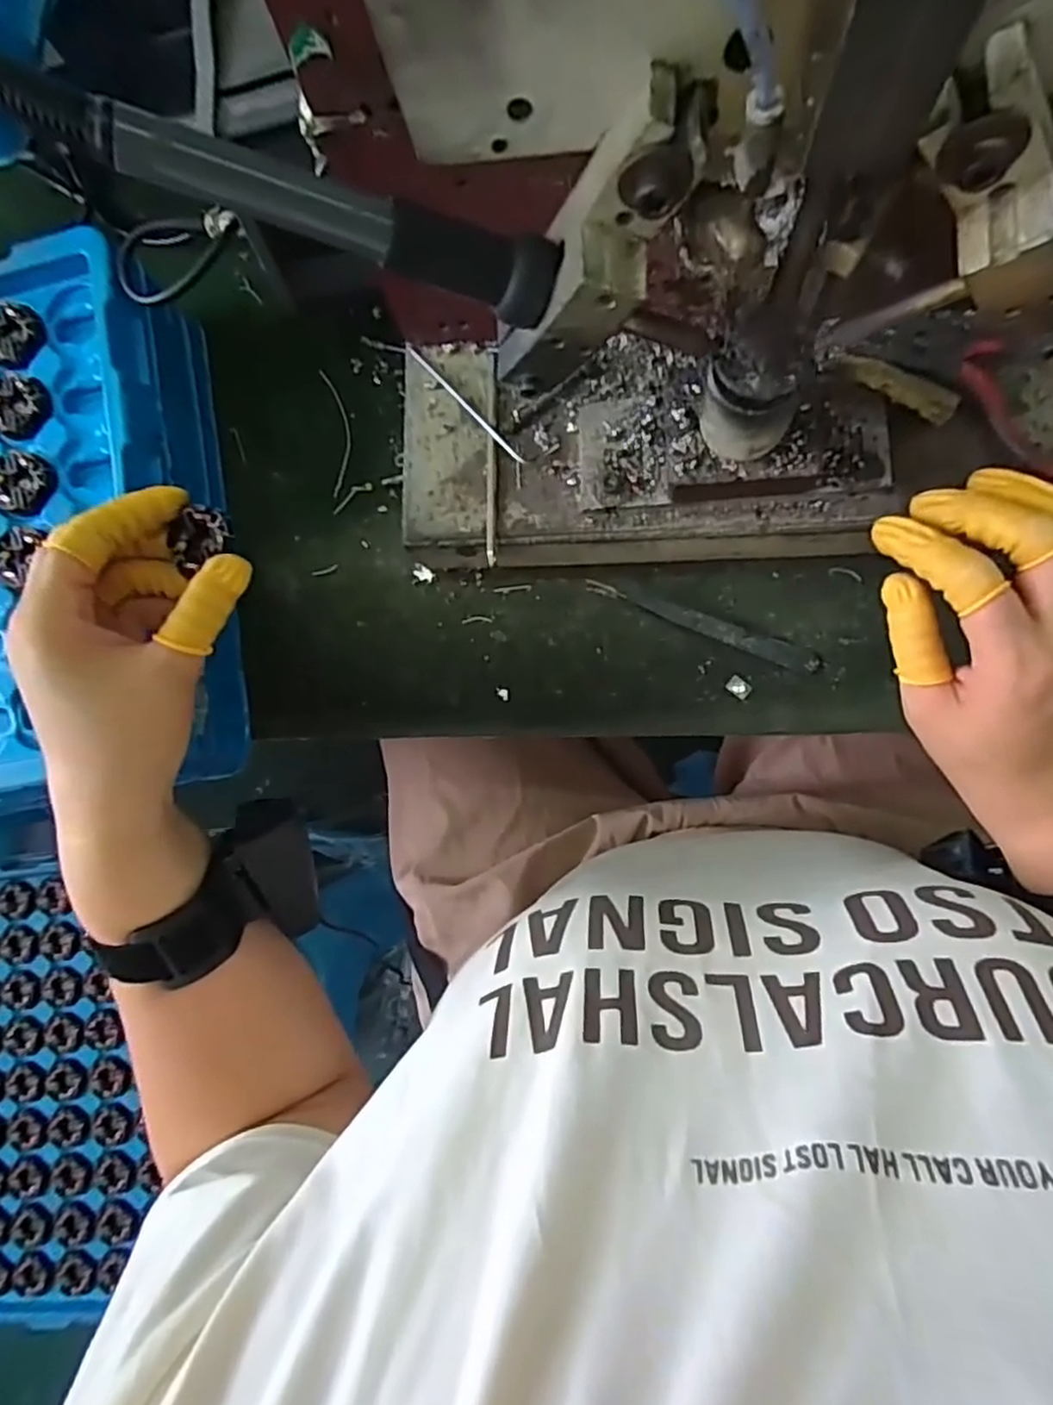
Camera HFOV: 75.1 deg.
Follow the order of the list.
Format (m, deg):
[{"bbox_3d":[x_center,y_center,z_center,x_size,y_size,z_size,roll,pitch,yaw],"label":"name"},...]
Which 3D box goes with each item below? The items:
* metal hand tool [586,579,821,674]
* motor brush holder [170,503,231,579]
[{"bbox_3d":[0.089,-0.039,0.345,0.119,0.012,0.010,21,92,10],"label":"metal hand tool"},{"bbox_3d":[-0.139,-0.071,0.293,0.026,0.011,0.022,-25,85,8],"label":"motor brush holder"}]

